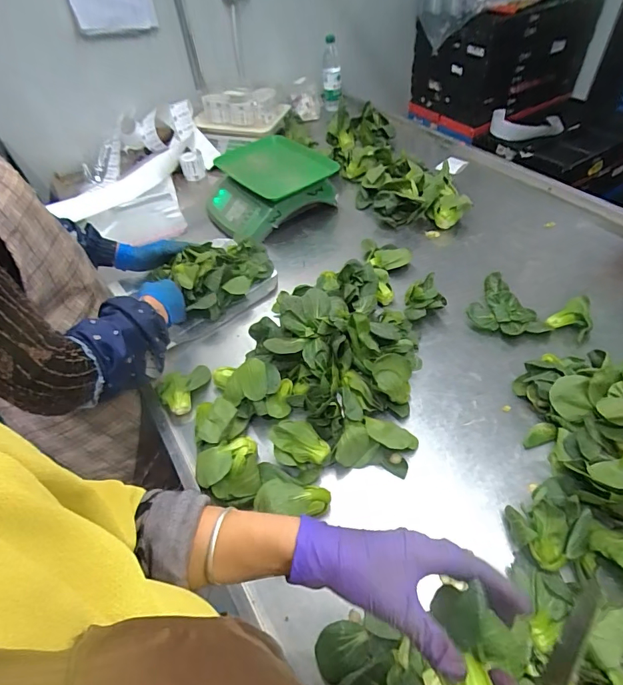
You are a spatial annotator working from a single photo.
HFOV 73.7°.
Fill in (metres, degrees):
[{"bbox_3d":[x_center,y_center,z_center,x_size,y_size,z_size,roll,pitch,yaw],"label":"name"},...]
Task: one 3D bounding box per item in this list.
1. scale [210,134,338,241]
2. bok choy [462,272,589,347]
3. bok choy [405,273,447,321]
[{"bbox_3d":[-0.125,-0.394,1.082,0.299,0.129,0.270,-31,53,-19],"label":"scale"},{"bbox_3d":[0.400,-0.052,0.770,0.203,0.059,0.110,13,52,17],"label":"bok choy"},{"bbox_3d":[0.223,-0.087,0.809,0.074,0.044,0.111,8,50,13],"label":"bok choy"}]

